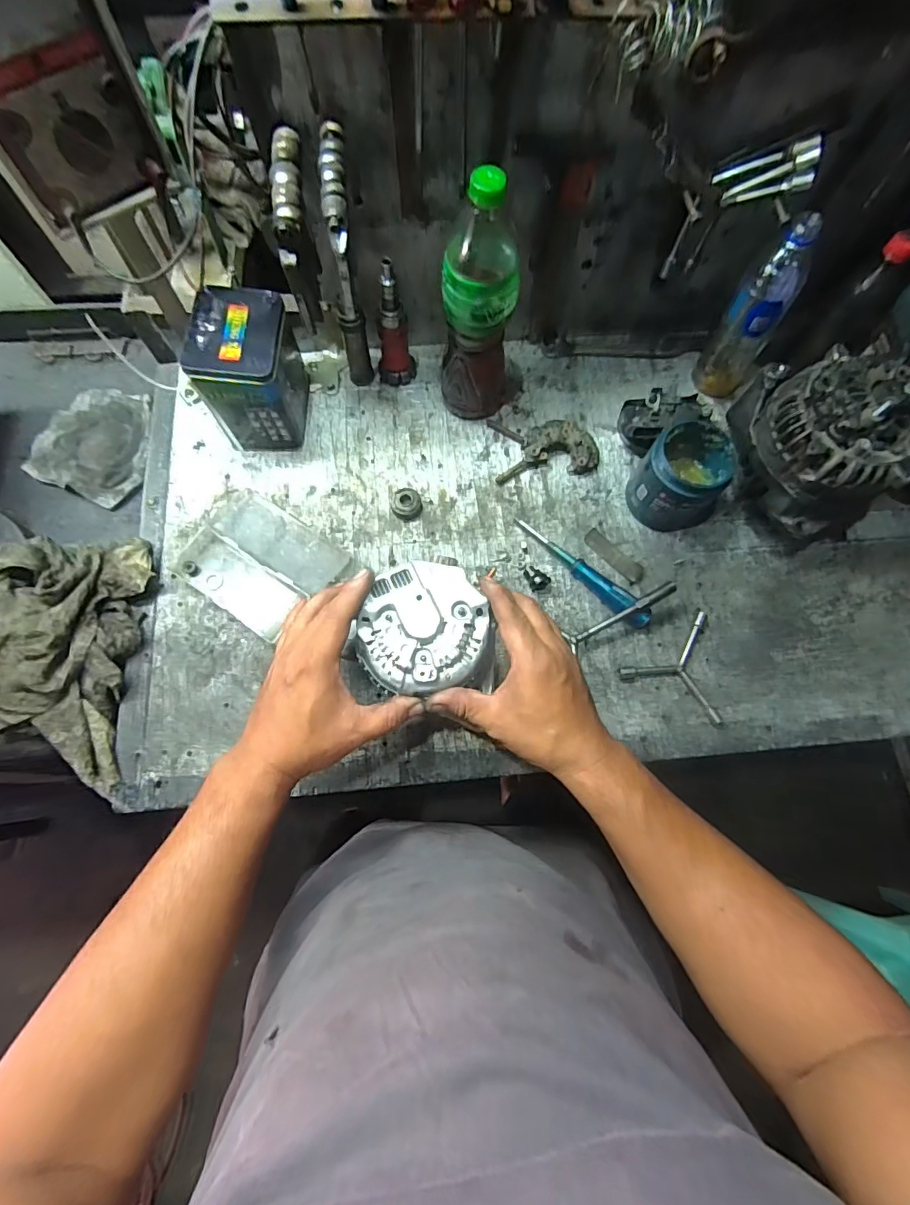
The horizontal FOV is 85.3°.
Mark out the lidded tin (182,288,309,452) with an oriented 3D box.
[{"bbox_3d":[-0.243,-0.277,0.601,0.094,0.140,0.137,-3,72,-3],"label":"lidded tin"}]

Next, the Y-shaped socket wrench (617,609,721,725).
[{"bbox_3d":[0.262,0.059,0.566,0.119,0.012,0.114,26,73,6],"label":"Y-shaped socket wrench"}]

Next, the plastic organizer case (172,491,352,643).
[{"bbox_3d":[-0.237,-0.053,0.591,0.181,0.015,0.137,35,74,8],"label":"plastic organizer case"}]

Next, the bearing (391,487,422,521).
[{"bbox_3d":[-0.059,-0.122,0.614,0.037,0.020,0.035,1,72,-2],"label":"bearing"}]

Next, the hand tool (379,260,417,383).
[{"bbox_3d":[-0.076,-0.341,0.616,0.052,0.153,0.041,-8,72,-5],"label":"hand tool"}]

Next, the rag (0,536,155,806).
[{"bbox_3d":[-0.424,0.054,0.523,0.155,0.065,0.279,-3,72,-3],"label":"rag"}]

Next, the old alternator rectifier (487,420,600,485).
[{"bbox_3d":[0.119,-0.204,0.641,0.136,0.028,0.088,-2,72,-3],"label":"old alternator rectifier"}]

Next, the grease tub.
[{"bbox_3d":[0.272,-0.143,0.589,0.098,0.101,0.096,1,72,-2],"label":"grease tub"}]

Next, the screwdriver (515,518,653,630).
[{"bbox_3d":[0.151,-0.038,0.594,0.194,0.025,0.024,40,75,10],"label":"screwdriver"}]

